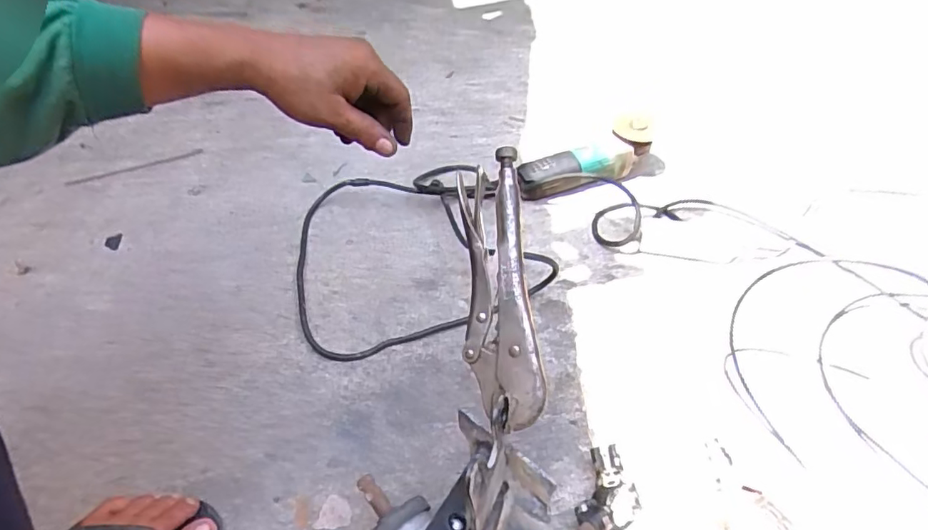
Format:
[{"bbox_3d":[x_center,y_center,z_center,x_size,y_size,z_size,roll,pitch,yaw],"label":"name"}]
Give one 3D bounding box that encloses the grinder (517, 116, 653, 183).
[{"bbox_3d":[0.207,-0.173,0.923,0.269,0.086,0.070,-19,50,-22],"label":"grinder"}]

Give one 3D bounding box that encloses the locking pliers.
[{"bbox_3d":[0.027,0.019,0.428,0.049,0.033,0.214,-4,82,-9],"label":"locking pliers"}]

